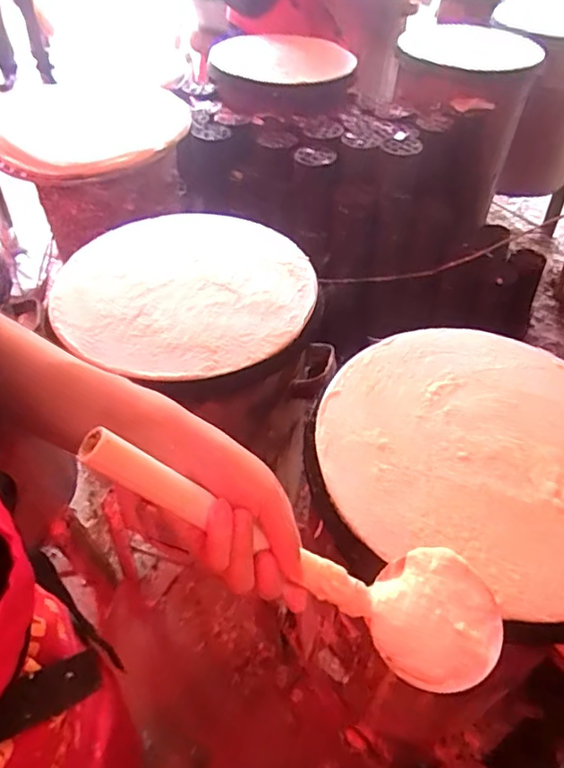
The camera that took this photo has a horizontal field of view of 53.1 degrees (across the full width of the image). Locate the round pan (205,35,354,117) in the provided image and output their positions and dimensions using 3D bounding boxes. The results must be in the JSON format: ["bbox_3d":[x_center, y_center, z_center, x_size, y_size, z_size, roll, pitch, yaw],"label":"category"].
[{"bbox_3d":[0.009,-0.810,1.459,0.355,0.099,0.343,1,49,-1],"label":"round pan"}]

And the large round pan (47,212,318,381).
[{"bbox_3d":[-0.133,-0.140,0.813,0.354,0.037,0.357,2,46,-2],"label":"large round pan"}]

